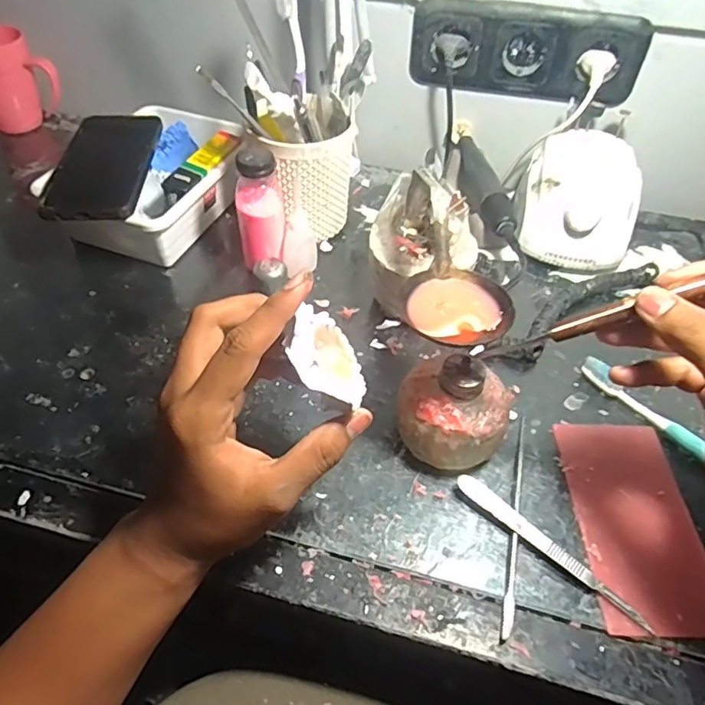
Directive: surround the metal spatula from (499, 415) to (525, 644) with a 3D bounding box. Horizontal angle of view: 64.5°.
[{"bbox_3d":[0.107,0.104,0.365,0.007,0.006,0.158,12,49,8],"label":"metal spatula"}]

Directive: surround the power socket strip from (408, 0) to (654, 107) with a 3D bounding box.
[{"bbox_3d":[0.171,-0.301,0.557,0.221,0.081,0.030,14,50,10],"label":"power socket strip"}]

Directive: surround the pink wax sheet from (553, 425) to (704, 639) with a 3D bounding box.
[{"bbox_3d":[0.187,0.110,0.370,0.073,0.004,0.143,1,49,1],"label":"pink wax sheet"}]

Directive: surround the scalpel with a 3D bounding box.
[{"bbox_3d":[0.121,0.121,0.349,0.131,0.009,0.011,35,56,25],"label":"scalpel"}]

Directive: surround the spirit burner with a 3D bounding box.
[{"bbox_3d":[0.067,0.038,0.379,0.073,0.070,0.064,9,50,6],"label":"spirit burner"}]

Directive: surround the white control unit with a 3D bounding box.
[{"bbox_3d":[0.215,-0.149,0.535,0.101,0.065,0.137,12,49,8],"label":"white control unit"}]

